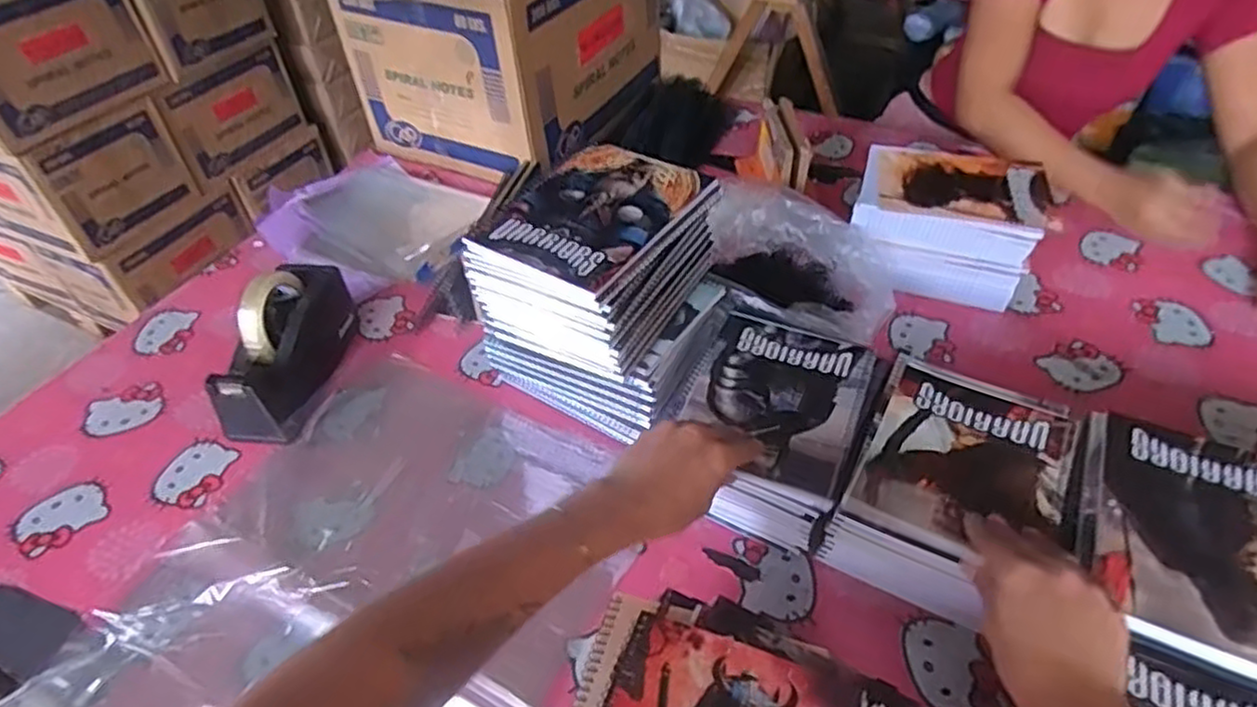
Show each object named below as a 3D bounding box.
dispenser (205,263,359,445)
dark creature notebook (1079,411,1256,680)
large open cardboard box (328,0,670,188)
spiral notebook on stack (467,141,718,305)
[{"bbox_3d":[-0.372,-0.010,0.781,0.081,0.116,0.197,8,46,10],"label":"dispenser"},{"bbox_3d":[0.431,0.135,0.533,0.152,0.011,0.203,19,49,20],"label":"dark creature notebook"},{"bbox_3d":[-0.191,-0.533,1.126,0.359,0.320,0.426,23,51,23],"label":"large open cardboard box"},{"bbox_3d":[-0.026,-0.133,0.658,0.147,0.012,0.201,24,51,24],"label":"spiral notebook on stack"}]

